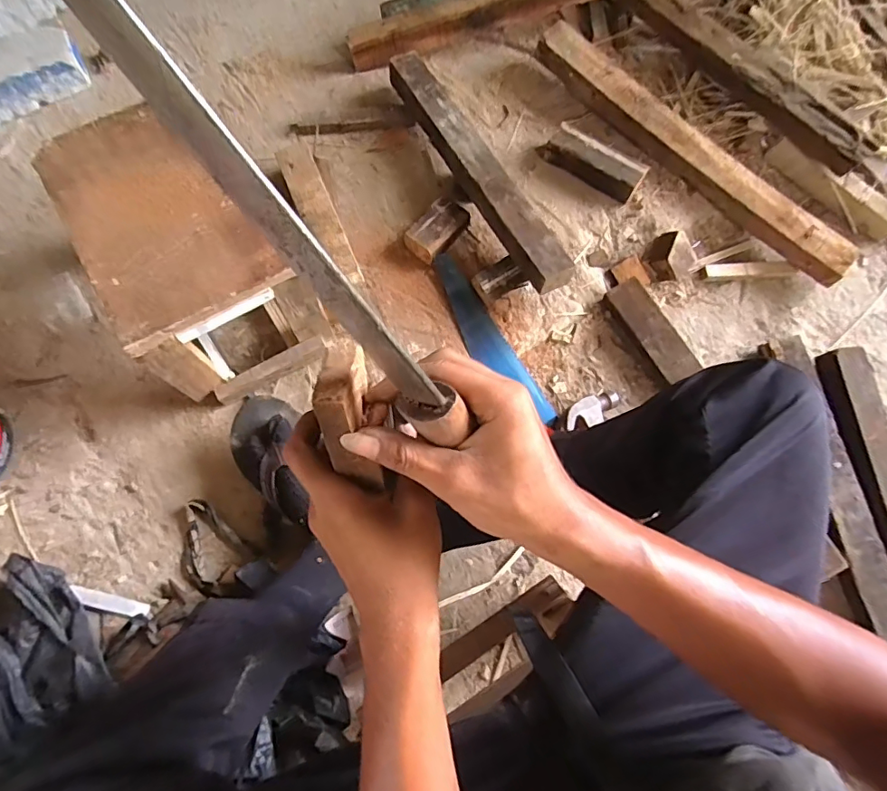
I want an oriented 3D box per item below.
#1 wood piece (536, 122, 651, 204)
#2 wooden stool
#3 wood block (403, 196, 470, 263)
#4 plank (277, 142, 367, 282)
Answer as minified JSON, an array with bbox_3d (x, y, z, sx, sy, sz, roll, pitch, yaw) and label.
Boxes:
[{"bbox_3d":[0.264,-0.417,0.928,0.190,0.048,0.067,32,73,8],"label":"wood piece"},{"bbox_3d":[-0.341,-0.188,0.732,0.223,0.220,0.333,-31,75,-12],"label":"wooden stool"},{"bbox_3d":[-0.010,-0.275,0.860,0.065,0.039,0.107,41,75,11],"label":"wood block"},{"bbox_3d":[-0.196,-0.285,0.809,0.056,0.022,0.259,-21,73,-9],"label":"plank"}]

